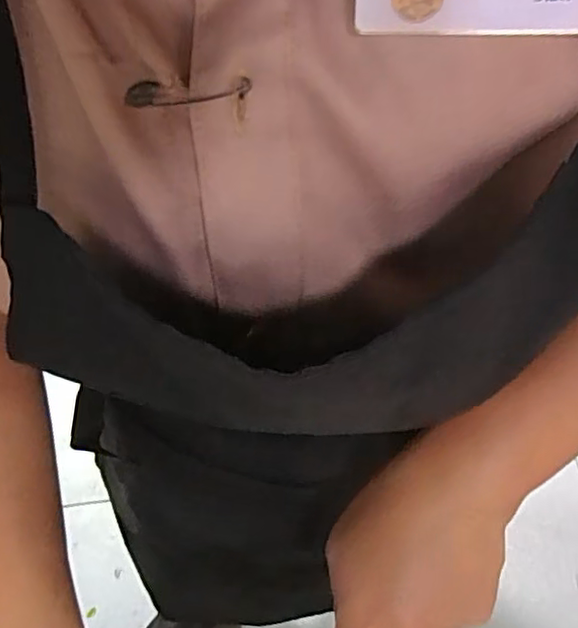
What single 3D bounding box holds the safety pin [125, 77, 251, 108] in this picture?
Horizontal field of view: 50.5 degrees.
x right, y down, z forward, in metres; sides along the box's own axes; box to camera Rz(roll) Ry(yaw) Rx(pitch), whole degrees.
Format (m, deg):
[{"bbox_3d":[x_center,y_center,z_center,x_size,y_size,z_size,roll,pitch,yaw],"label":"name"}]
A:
[{"bbox_3d":[-0.028,-0.062,0.173,0.035,0.006,0.006,2,56,6],"label":"safety pin"}]

